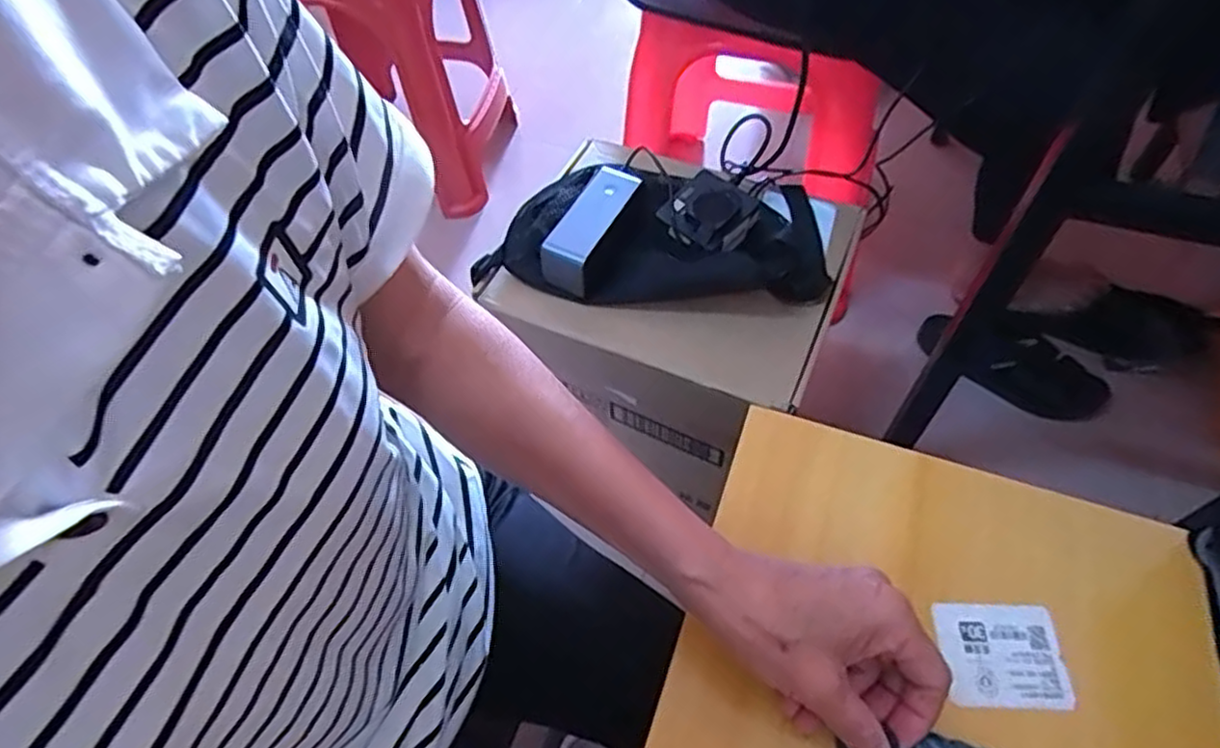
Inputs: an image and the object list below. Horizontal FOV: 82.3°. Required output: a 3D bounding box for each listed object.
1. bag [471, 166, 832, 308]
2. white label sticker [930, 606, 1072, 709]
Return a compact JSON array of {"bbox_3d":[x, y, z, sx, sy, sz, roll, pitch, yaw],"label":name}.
[{"bbox_3d":[0.046,-0.139,0.689,0.324,0.064,0.164,-1,55,2],"label":"bag"},{"bbox_3d":[0.196,0.141,0.351,0.059,0.004,0.047,1,62,3],"label":"white label sticker"}]

